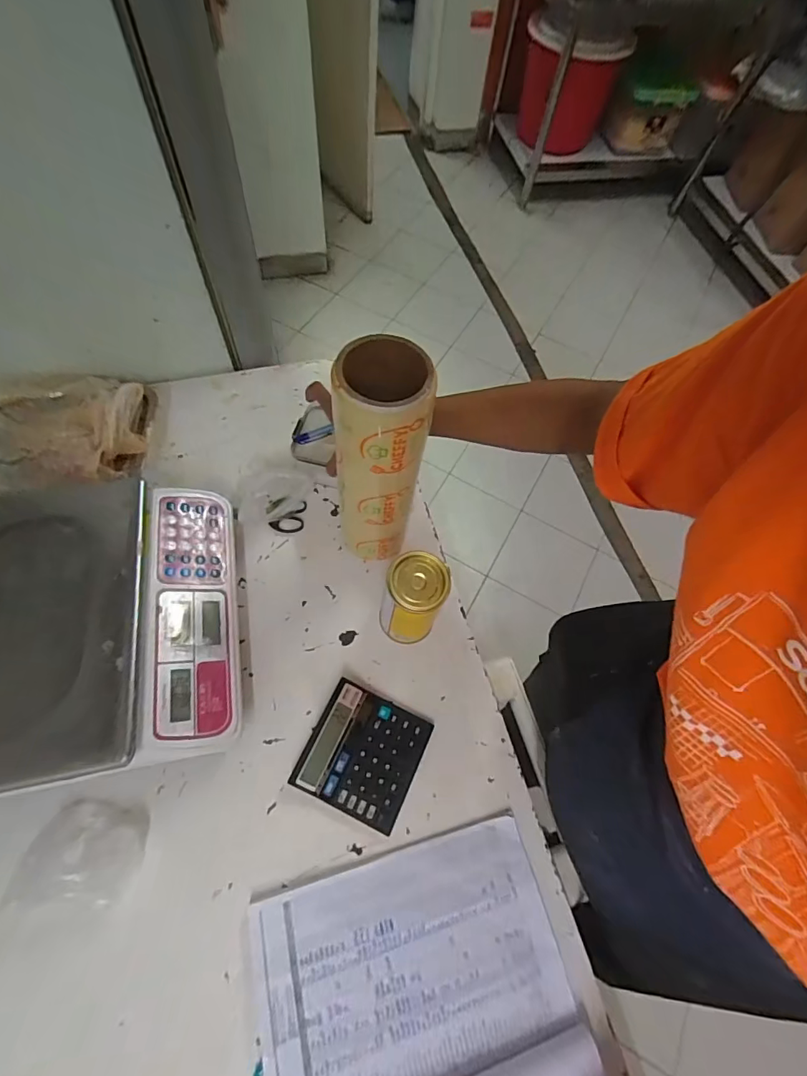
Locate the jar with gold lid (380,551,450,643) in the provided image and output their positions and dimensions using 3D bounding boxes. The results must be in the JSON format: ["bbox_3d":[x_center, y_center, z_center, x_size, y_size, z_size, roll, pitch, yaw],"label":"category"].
[{"bbox_3d":[0.010,0.077,0.567,0.072,0.140,0.069,2,64,-4],"label":"jar with gold lid"}]

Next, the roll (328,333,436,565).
[{"bbox_3d":[-0.027,-0.067,0.522,0.082,0.300,0.076,3,58,-4],"label":"roll"}]

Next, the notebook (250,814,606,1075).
[{"bbox_3d":[0.034,0.496,0.417,0.290,0.038,0.358,-13,66,-9],"label":"notebook"}]

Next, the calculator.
[{"bbox_3d":[-0.046,0.250,0.541,0.128,0.020,0.128,25,66,8],"label":"calculator"}]

